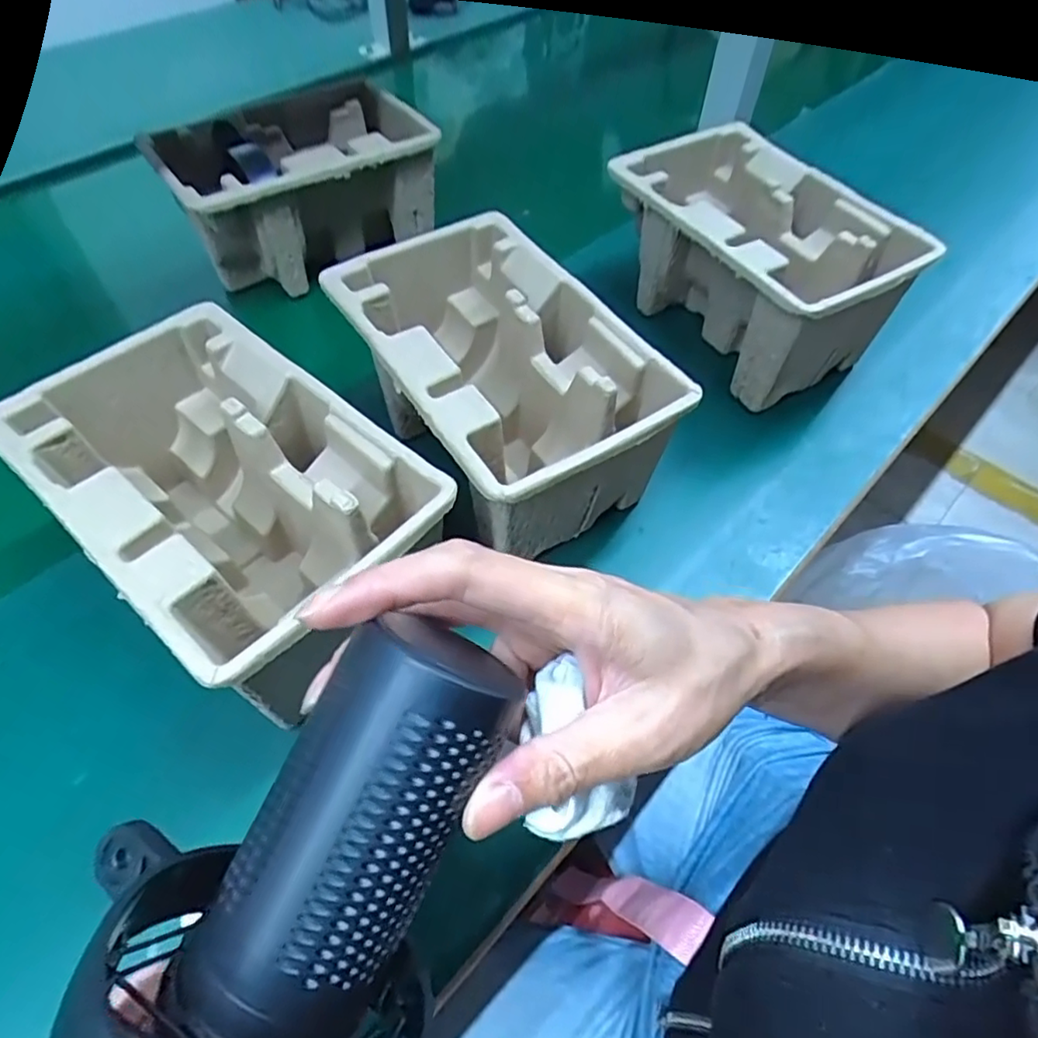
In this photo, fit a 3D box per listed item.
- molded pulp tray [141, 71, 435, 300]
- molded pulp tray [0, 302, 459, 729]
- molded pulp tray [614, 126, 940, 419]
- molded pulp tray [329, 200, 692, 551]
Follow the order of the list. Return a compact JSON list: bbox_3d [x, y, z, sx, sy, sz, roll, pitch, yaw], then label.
[{"bbox_3d":[-0.189,-0.293,0.558,0.207,0.115,0.124,-29,61,-20],"label":"molded pulp tray"},{"bbox_3d":[-0.159,-0.003,0.363,0.227,0.115,0.142,36,61,20],"label":"molded pulp tray"},{"bbox_3d":[0.186,-0.208,0.515,0.143,0.125,0.224,-27,60,-19],"label":"molded pulp tray"},{"bbox_3d":[-0.018,-0.085,0.427,0.141,0.120,0.232,-29,61,-20],"label":"molded pulp tray"}]

